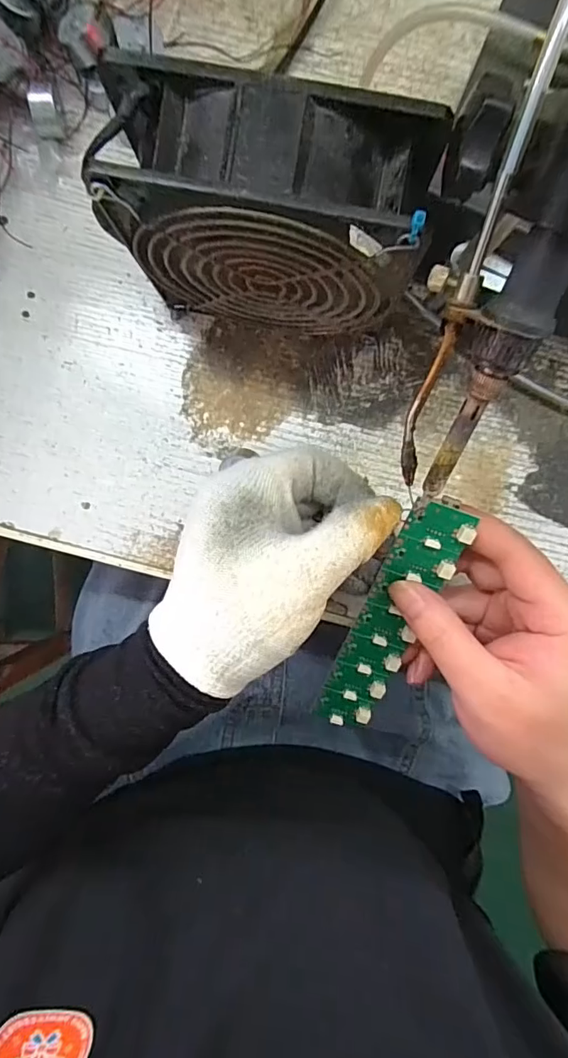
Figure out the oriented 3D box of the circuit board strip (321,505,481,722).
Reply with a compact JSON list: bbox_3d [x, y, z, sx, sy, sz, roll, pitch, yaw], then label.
[{"bbox_3d":[0.052,0.049,0.246,0.030,0.006,0.136,19,114,-2],"label":"circuit board strip"}]

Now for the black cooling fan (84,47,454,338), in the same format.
[{"bbox_3d":[-0.006,-0.128,0.220,0.122,0.120,0.050,11,95,0],"label":"black cooling fan"}]

